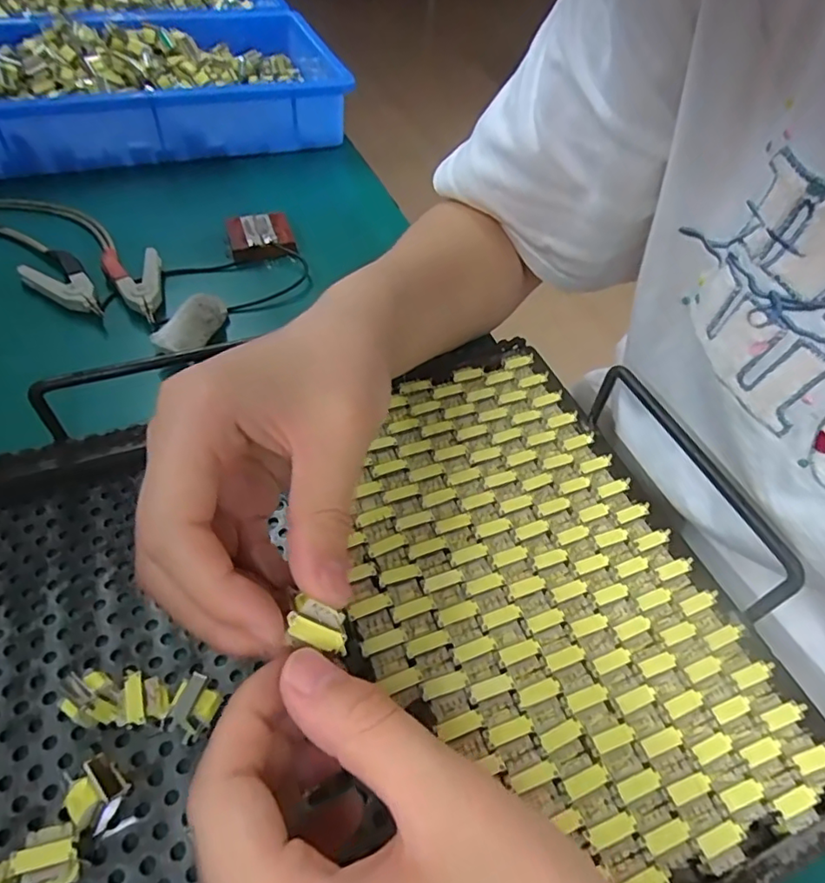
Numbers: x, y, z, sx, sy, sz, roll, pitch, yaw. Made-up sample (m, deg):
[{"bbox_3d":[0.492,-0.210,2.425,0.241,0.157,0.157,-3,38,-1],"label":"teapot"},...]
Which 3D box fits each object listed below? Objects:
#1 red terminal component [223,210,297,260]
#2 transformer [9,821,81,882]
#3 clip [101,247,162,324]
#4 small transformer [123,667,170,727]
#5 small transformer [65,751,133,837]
[{"bbox_3d":[-0.122,-0.166,0.453,0.049,0.017,0.047,-13,52,-15],"label":"red terminal component"},{"bbox_3d":[-0.119,0.139,0.189,0.020,0.016,0.019,-13,52,-15],"label":"transformer"},{"bbox_3d":[-0.192,-0.115,0.403,0.035,0.017,0.085,-28,57,-25],"label":"clip"},{"bbox_3d":[-0.103,0.101,0.223,0.015,0.016,0.021,-14,52,-15],"label":"small transformer"},{"bbox_3d":[-0.109,0.125,0.200,0.019,0.020,0.019,34,55,22],"label":"small transformer"}]

